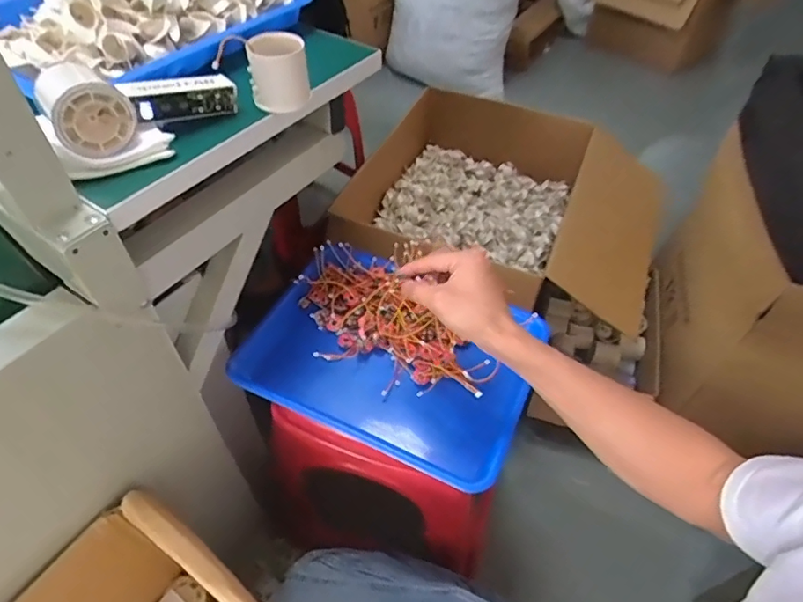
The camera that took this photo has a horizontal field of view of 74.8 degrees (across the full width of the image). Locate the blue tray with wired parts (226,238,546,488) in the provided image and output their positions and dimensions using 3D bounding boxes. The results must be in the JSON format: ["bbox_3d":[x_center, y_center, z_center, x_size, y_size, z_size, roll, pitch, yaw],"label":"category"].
[{"bbox_3d":[-0.010,0.061,0.640,0.328,0.048,0.243,22,52,15],"label":"blue tray with wired parts"}]

